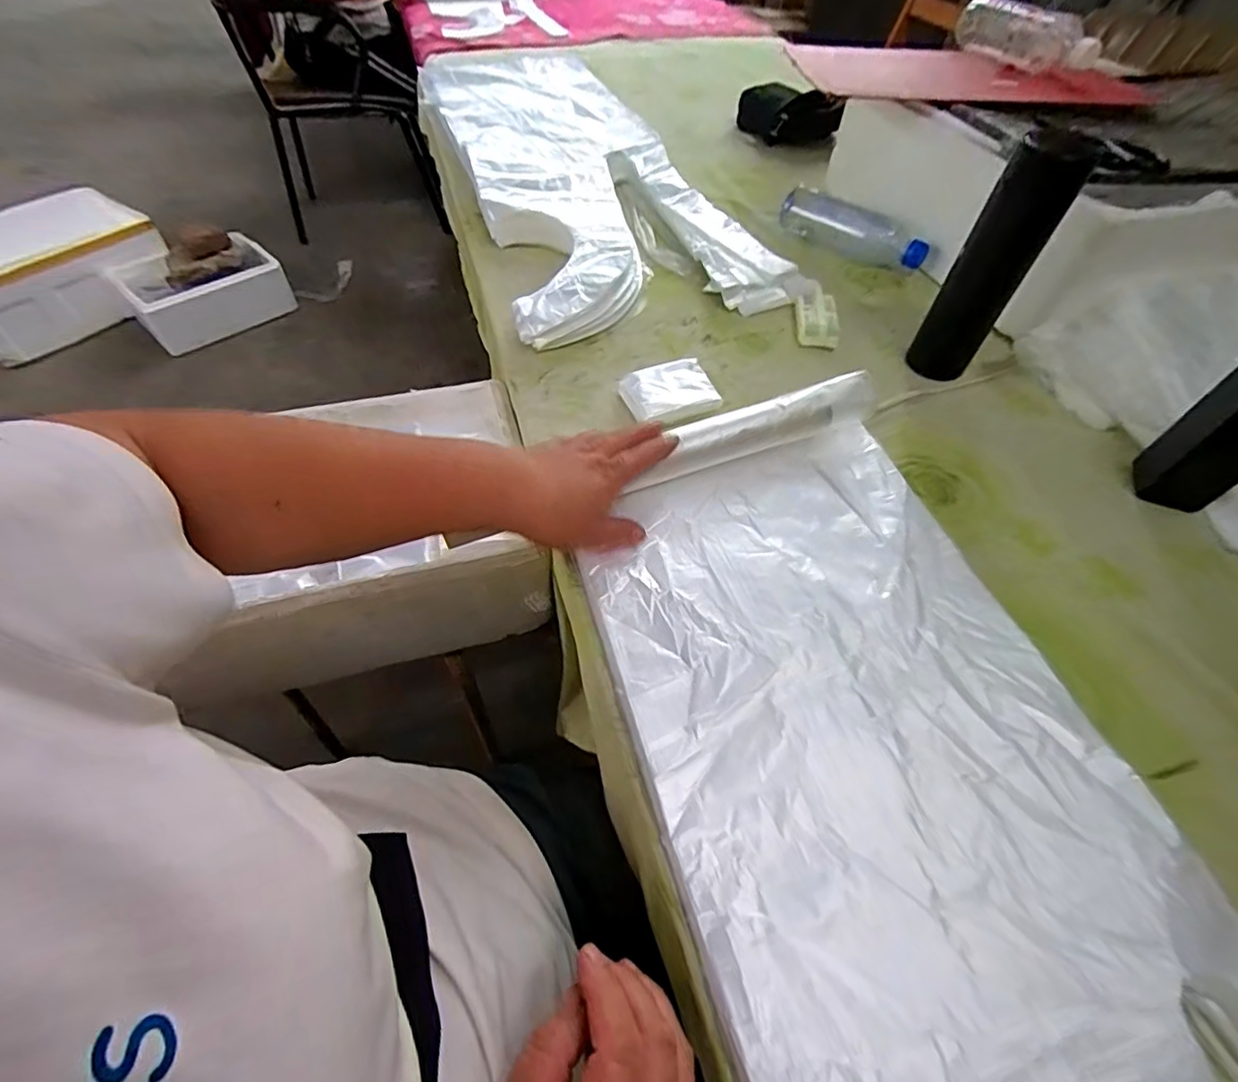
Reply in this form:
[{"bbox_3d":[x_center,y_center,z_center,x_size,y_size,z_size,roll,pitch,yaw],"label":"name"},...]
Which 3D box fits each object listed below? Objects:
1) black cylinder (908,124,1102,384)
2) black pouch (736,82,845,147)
[{"bbox_3d":[0.361,-0.260,0.550,0.060,0.215,0.053,-6,54,-4],"label":"black cylinder"},{"bbox_3d":[0.294,-0.778,1.038,0.082,0.071,0.216,-31,60,-23],"label":"black pouch"}]

